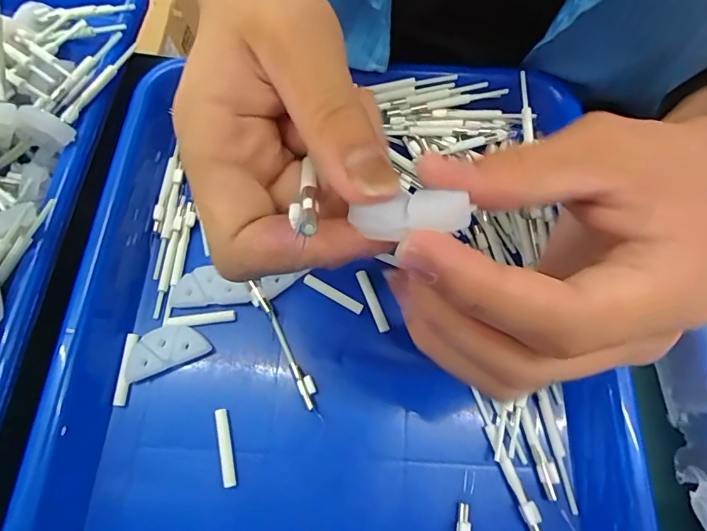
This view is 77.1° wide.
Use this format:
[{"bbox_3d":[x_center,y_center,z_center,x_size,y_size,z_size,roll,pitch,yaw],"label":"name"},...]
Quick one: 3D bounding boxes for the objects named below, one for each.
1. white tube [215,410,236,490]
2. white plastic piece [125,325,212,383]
[{"bbox_3d":[-0.058,0.082,0.200,0.006,0.004,0.033,-12,69,-5],"label":"white tube"},{"bbox_3d":[-0.091,0.040,0.215,0.039,0.005,0.021,-23,70,-9],"label":"white plastic piece"}]

